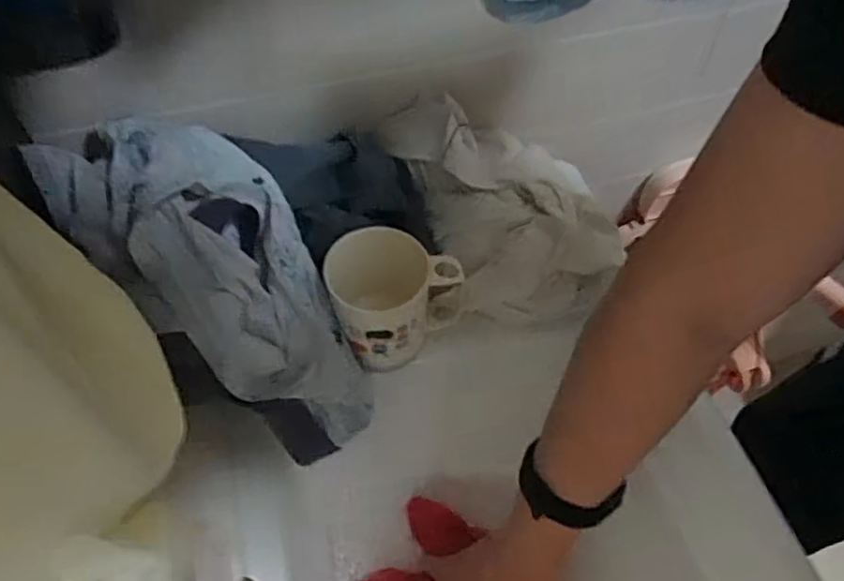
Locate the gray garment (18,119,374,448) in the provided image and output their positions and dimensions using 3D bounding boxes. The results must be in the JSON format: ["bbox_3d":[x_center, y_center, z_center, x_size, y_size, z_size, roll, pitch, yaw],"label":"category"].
[{"bbox_3d":[-0.133,-0.008,0.485,0.303,0.069,0.146,49,62,-13],"label":"gray garment"}]

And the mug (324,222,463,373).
[{"bbox_3d":[-0.019,0.007,0.543,0.108,0.093,0.079,-7,55,-6],"label":"mug"}]

